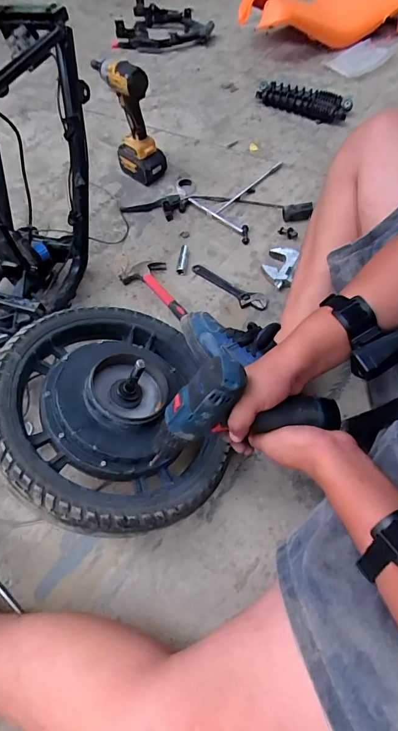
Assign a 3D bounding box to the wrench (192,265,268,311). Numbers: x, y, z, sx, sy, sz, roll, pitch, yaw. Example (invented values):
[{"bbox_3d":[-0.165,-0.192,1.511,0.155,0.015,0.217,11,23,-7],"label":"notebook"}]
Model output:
[{"bbox_3d":[0.060,-0.171,0.857,0.193,0.012,0.049,30,66,18],"label":"wrench"}]

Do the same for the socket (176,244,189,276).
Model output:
[{"bbox_3d":[-0.038,-0.250,0.912,0.023,0.019,0.084,6,74,6],"label":"socket"}]

